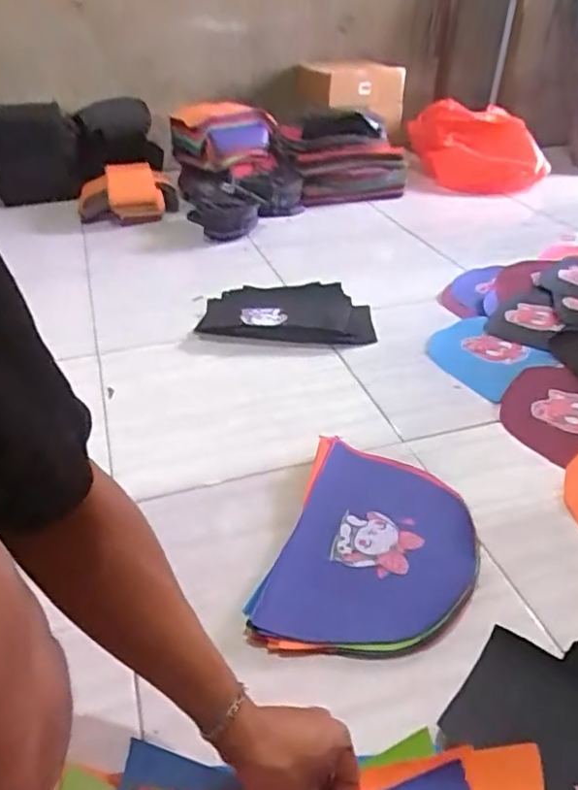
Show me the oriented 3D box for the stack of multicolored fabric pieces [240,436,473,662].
[{"bbox_3d":[0.096,0.164,0.683,0.205,0.028,0.288,9,36,18],"label":"stack of multicolored fabric pieces"}]

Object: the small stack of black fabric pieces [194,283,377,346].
[{"bbox_3d":[-0.004,-0.147,1.131,0.310,0.049,0.154,1,34,7],"label":"small stack of black fabric pieces"}]

